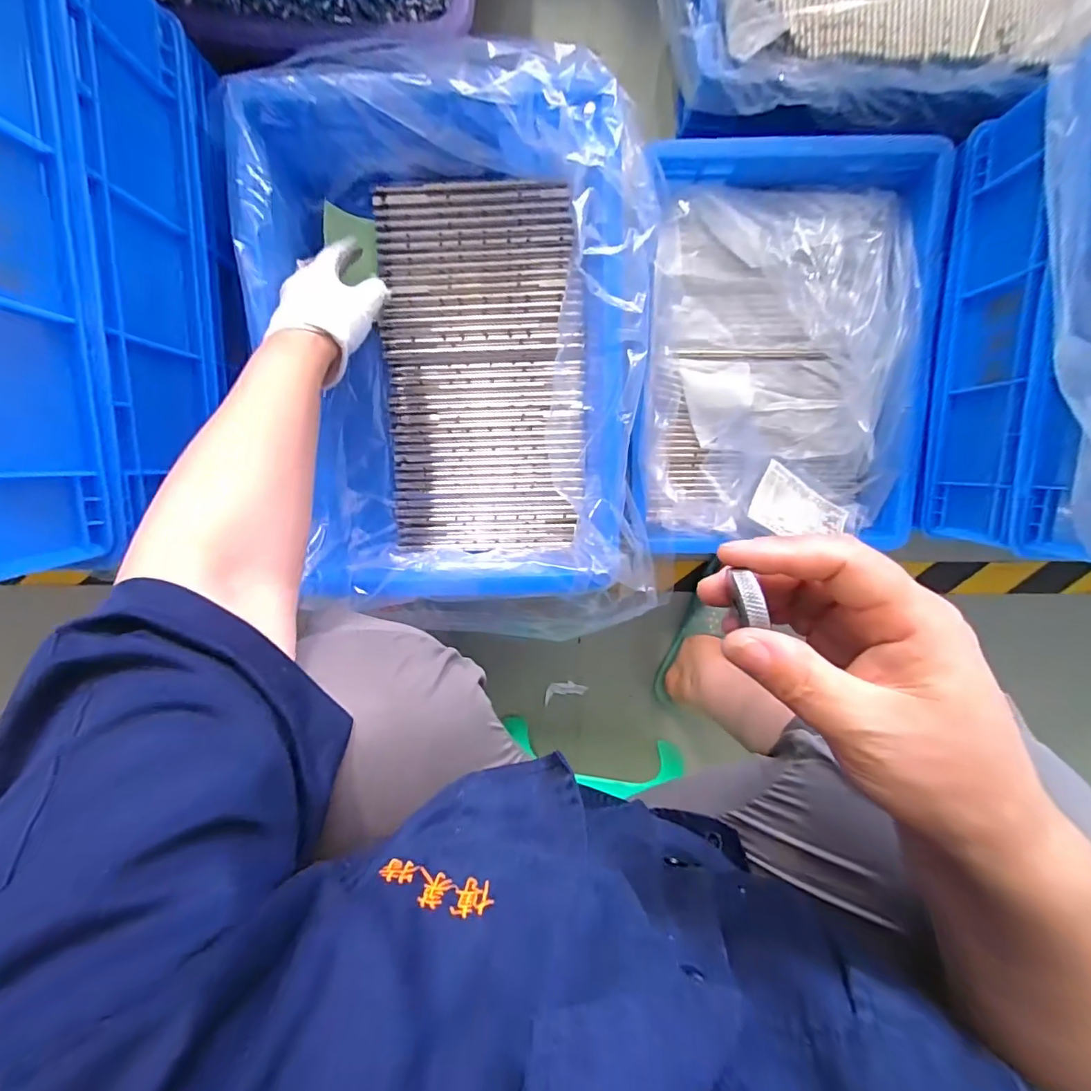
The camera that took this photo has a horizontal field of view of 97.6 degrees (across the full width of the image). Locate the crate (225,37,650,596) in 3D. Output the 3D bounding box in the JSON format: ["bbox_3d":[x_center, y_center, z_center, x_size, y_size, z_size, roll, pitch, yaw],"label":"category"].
[{"bbox_3d":[-0.077,-0.167,0.445,0.312,0.123,0.401,-1,100,0],"label":"crate"}]

